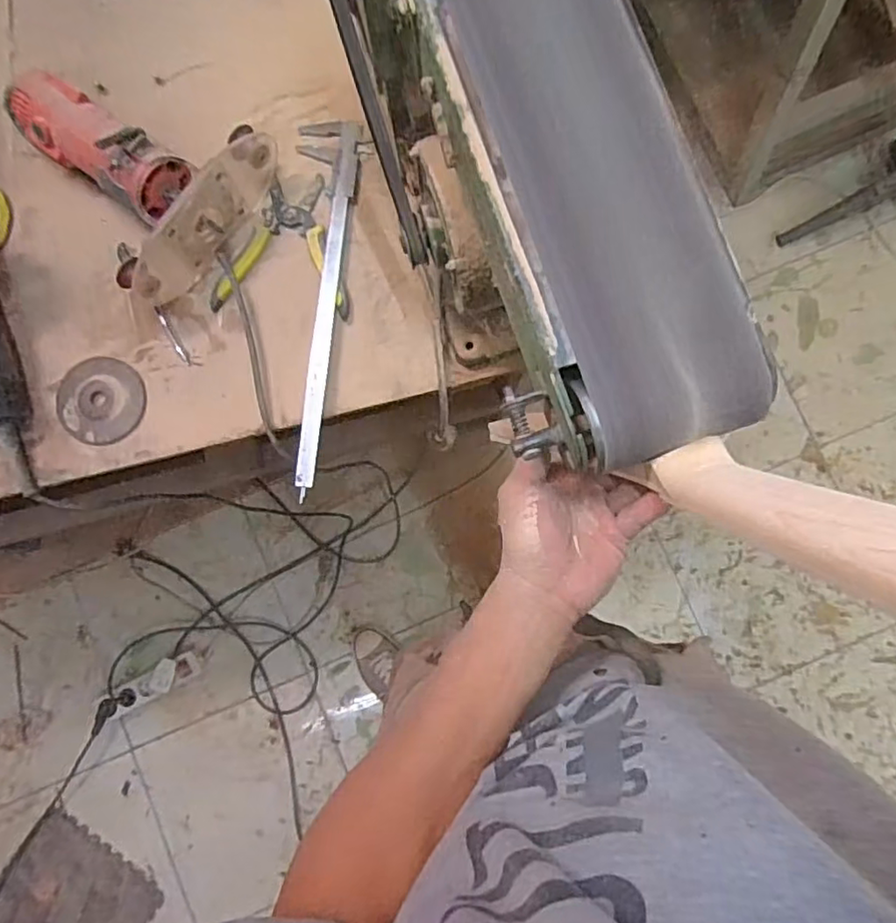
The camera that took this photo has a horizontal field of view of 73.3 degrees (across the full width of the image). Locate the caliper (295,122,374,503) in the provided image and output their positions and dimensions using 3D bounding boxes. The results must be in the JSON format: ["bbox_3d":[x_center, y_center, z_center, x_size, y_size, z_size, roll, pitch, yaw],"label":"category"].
[{"bbox_3d":[-0.140,-0.165,0.609,0.062,0.011,0.385,7,82,1],"label":"caliper"}]

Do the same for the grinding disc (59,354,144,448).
[{"bbox_3d":[-0.351,-0.061,0.612,0.082,0.014,0.086,0,85,0],"label":"grinding disc"}]

